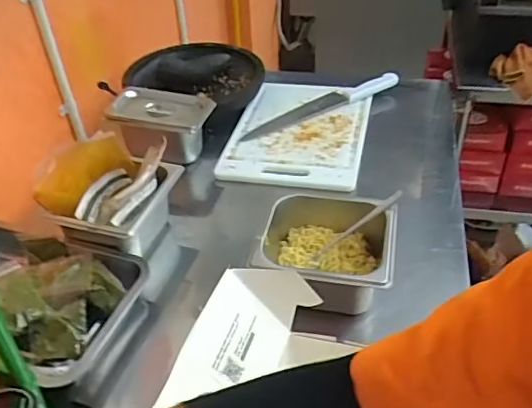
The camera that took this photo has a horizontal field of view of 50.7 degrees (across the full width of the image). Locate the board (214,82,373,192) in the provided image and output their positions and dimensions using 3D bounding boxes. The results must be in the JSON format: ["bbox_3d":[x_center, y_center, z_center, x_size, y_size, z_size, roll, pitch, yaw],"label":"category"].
[{"bbox_3d":[0.071,-0.157,1.077,0.238,0.018,0.347,7,40,12],"label":"board"}]

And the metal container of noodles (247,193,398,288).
[{"bbox_3d":[0.082,0.058,0.756,0.176,0.079,0.169,5,39,10],"label":"metal container of noodles"}]

